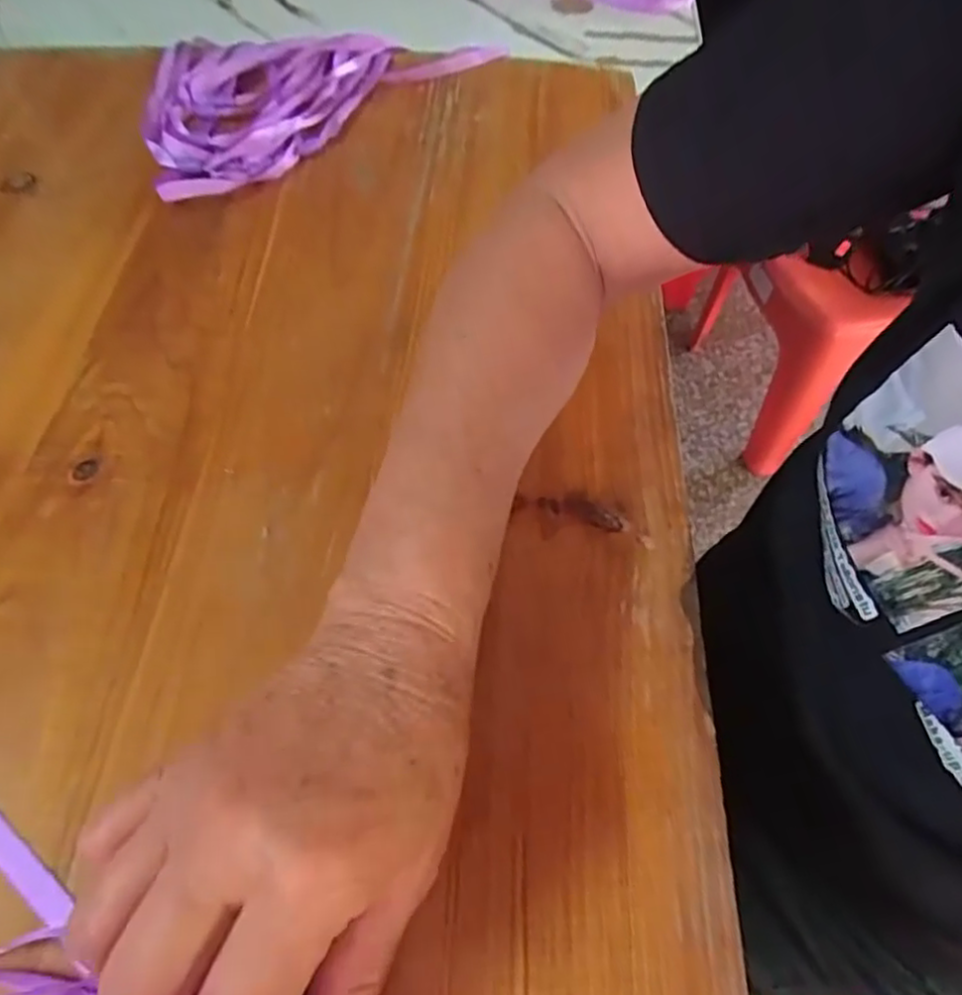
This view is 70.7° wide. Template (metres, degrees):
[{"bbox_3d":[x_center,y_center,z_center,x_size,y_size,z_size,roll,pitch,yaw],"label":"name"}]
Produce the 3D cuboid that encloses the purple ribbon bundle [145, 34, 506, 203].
[{"bbox_3d":[-0.135,-0.294,0.471,0.156,0.016,0.261,35,63,19],"label":"purple ribbon bundle"}]

